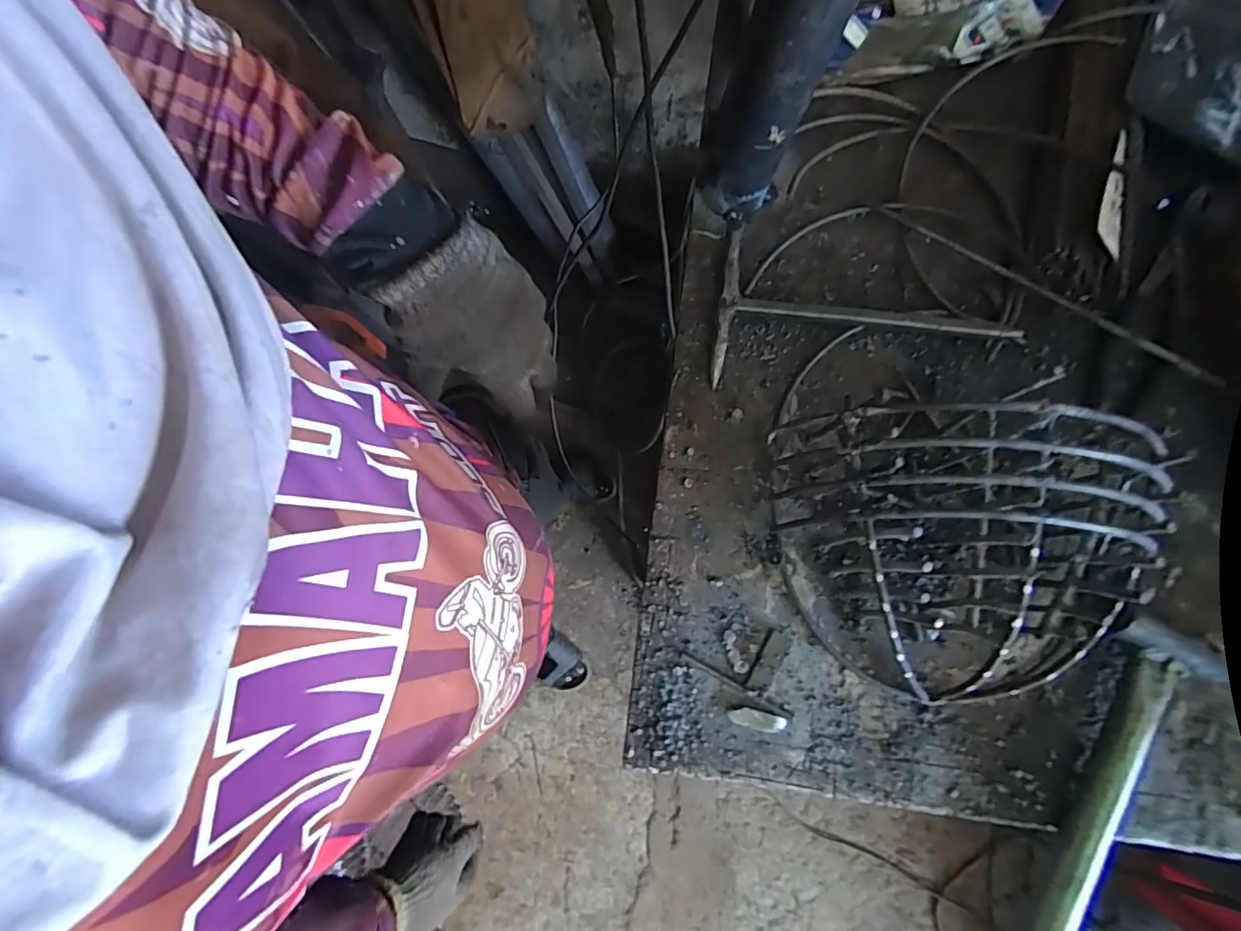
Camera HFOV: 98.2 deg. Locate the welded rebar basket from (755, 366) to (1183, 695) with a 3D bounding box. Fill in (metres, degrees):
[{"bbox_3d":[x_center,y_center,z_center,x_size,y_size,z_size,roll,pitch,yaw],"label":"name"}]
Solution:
[{"bbox_3d":[0.222,0.053,0.335,0.220,0.108,0.200,-4,81,-3],"label":"welded rebar basket"}]

